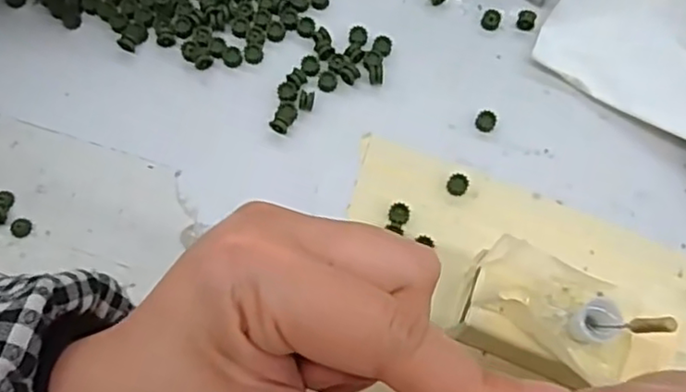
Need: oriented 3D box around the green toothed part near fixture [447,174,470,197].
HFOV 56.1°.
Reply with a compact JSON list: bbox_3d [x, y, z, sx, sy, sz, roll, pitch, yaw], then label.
[{"bbox_3d":[0.049,-0.005,0.273,0.009,0.005,0.008,31,73,9],"label":"green toothed part near fixture"}]

